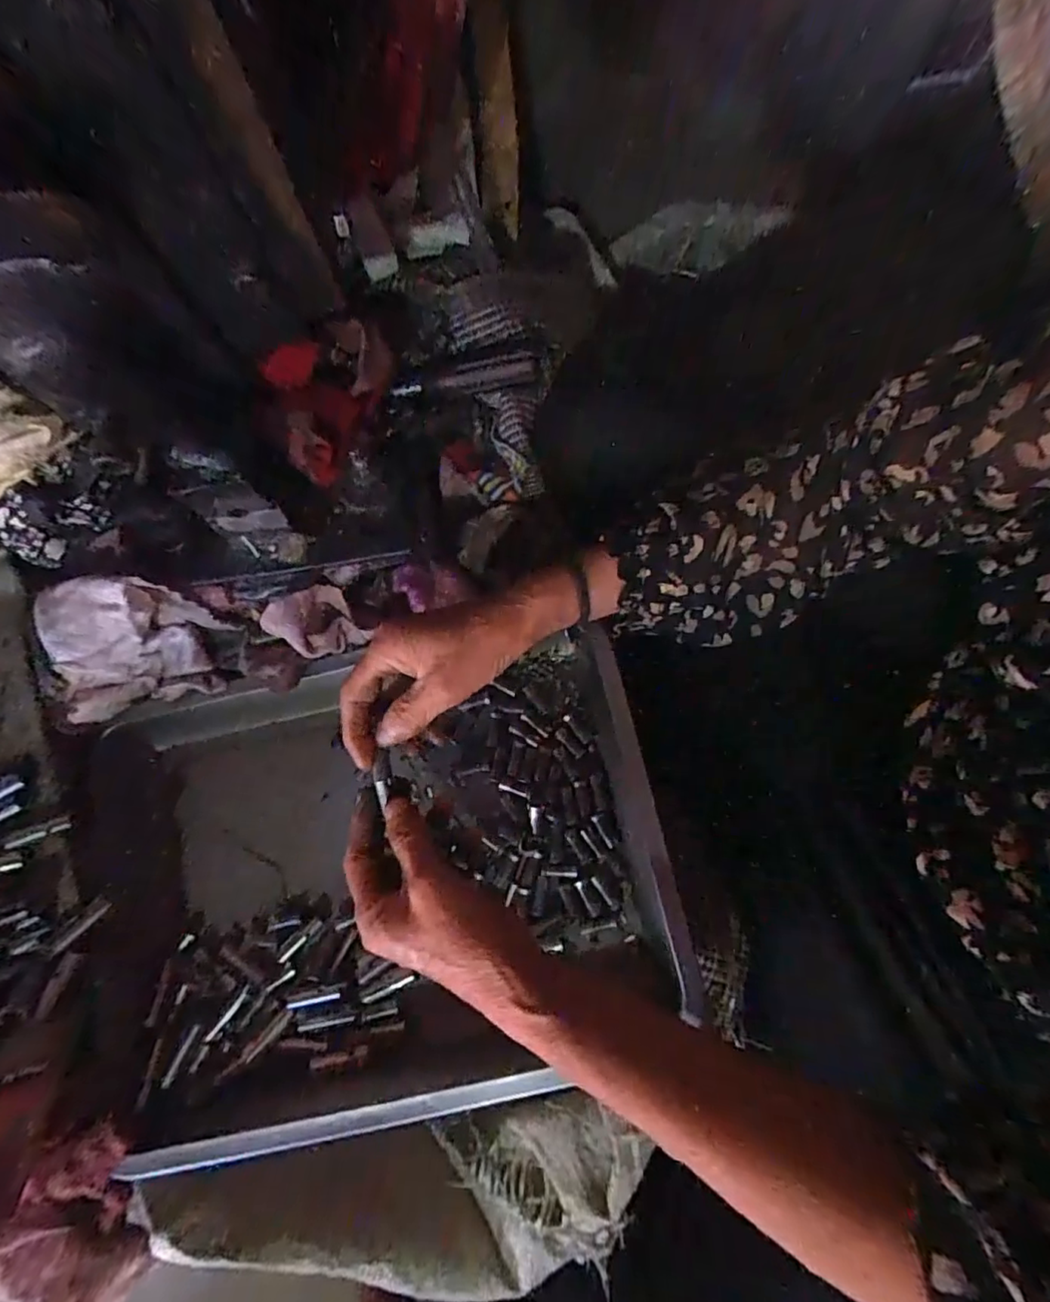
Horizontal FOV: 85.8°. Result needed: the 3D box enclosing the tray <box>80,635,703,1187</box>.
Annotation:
[{"bbox_3d":[-0.094,0.143,0.381,0.365,0.063,0.276,-12,80,-1],"label":"tray"}]

